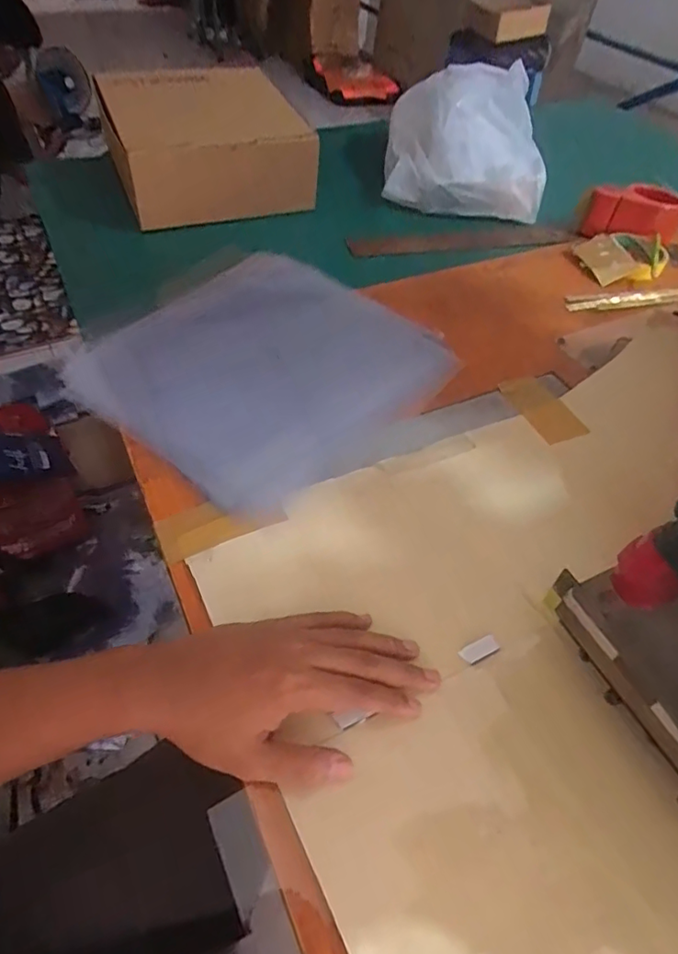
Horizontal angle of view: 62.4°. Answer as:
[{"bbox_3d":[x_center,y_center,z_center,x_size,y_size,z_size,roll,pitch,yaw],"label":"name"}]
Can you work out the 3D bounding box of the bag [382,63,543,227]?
[{"bbox_3d":[0.193,-0.515,0.858,0.224,0.142,0.238,7,50,2],"label":"bag"}]

